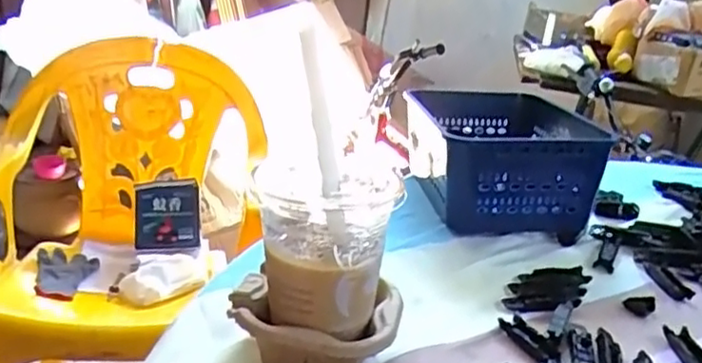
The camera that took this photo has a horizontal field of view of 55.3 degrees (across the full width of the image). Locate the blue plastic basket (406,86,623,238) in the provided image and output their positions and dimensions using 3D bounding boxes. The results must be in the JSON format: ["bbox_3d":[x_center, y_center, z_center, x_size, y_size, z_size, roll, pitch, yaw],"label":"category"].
[{"bbox_3d":[0.174,-0.037,0.749,0.184,0.093,0.258,4,22,-6],"label":"blue plastic basket"}]

